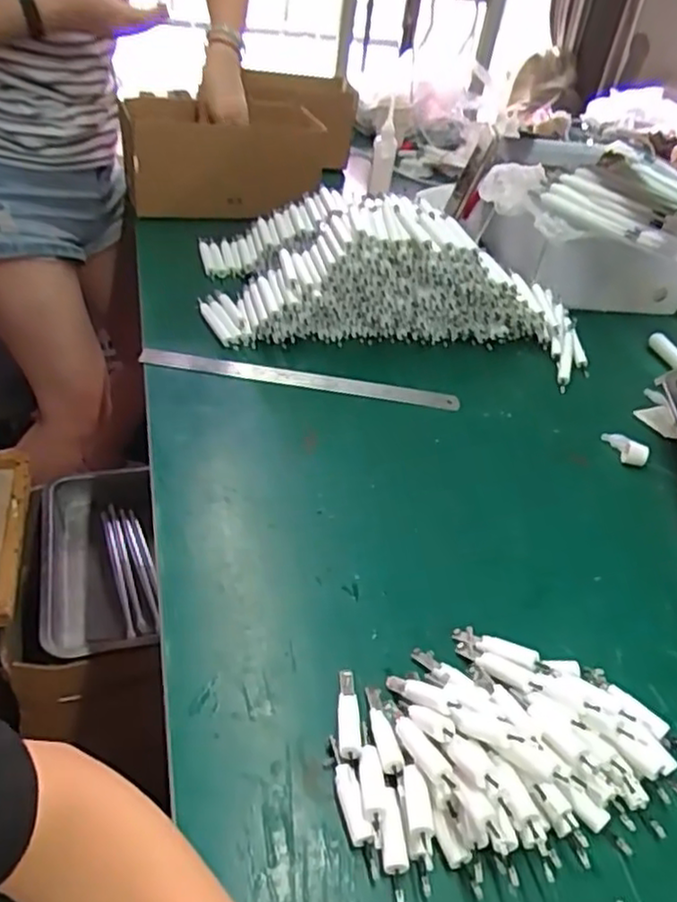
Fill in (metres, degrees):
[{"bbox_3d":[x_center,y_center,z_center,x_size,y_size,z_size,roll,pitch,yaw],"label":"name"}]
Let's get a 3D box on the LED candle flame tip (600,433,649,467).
[{"bbox_3d":[0.279,-0.004,0.670,0.022,0.018,0.049,-9,41,-20],"label":"LED candle flame tip"}]

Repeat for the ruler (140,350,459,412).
[{"bbox_3d":[-0.040,-0.074,0.714,0.325,0.009,0.022,8,38,1],"label":"ruler"}]

